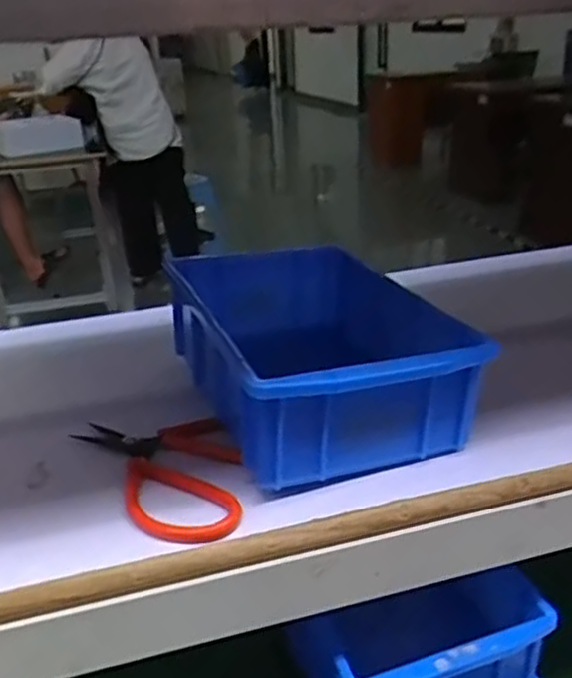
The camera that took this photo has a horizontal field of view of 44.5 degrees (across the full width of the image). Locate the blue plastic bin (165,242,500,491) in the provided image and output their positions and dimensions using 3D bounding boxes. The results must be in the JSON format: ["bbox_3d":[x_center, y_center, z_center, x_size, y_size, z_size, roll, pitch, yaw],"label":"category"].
[{"bbox_3d":[0.013,0.012,0.423,0.128,0.080,0.197,-12,26,-20],"label":"blue plastic bin"}]

